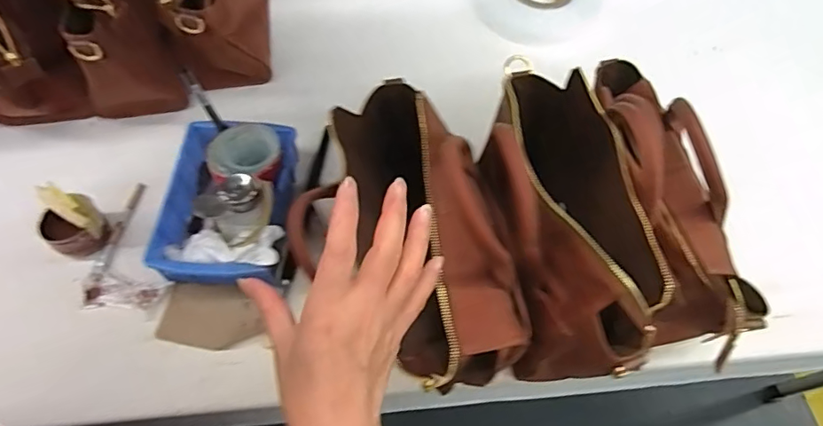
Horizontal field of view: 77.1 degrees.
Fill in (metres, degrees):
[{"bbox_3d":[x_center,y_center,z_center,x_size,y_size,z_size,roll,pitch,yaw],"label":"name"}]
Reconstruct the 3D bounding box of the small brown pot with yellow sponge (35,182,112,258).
[{"bbox_3d":[-0.386,0.011,0.583,0.078,0.072,0.058,34,65,16],"label":"small brown pot with yellow sponge"}]

